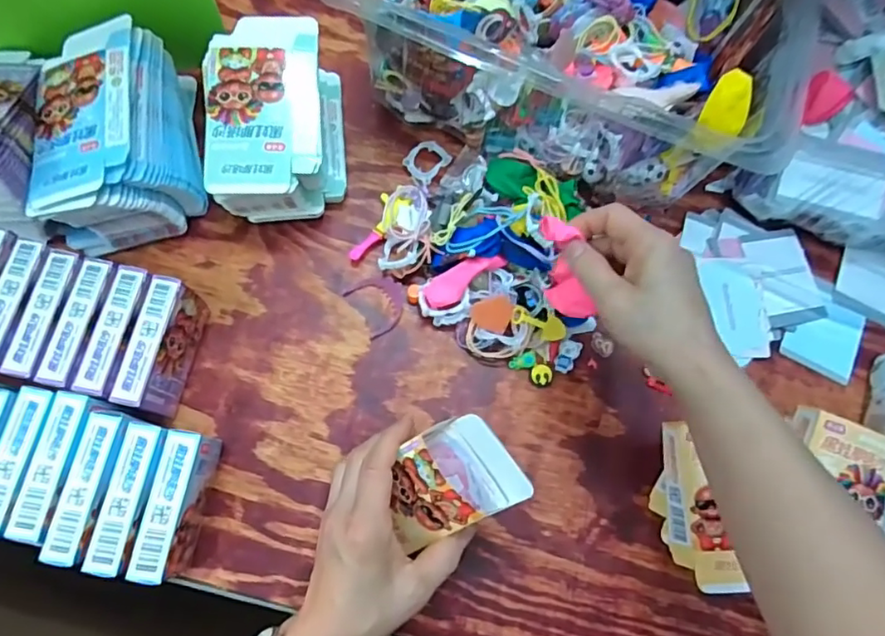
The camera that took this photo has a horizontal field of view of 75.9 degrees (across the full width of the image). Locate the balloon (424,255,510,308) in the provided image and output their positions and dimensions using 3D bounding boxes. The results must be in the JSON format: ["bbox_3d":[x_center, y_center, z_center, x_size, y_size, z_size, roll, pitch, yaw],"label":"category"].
[{"bbox_3d":[0.020,-0.032,0.460,0.072,0.017,0.024,-26,76,-13],"label":"balloon"}]

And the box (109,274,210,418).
[{"bbox_3d":[-0.203,0.022,0.421,0.024,0.074,0.092,13,71,-1],"label":"box"}]

